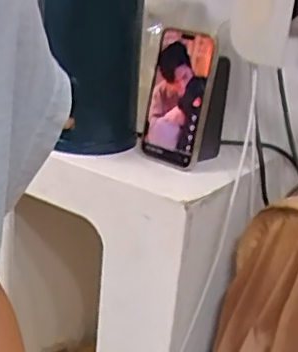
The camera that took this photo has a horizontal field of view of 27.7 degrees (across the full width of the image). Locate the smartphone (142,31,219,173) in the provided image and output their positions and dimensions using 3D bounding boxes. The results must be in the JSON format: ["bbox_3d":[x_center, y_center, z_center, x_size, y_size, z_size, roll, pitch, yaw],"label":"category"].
[{"bbox_3d":[0.033,-0.092,0.733,0.082,0.162,0.012,21,16,38],"label":"smartphone"}]

